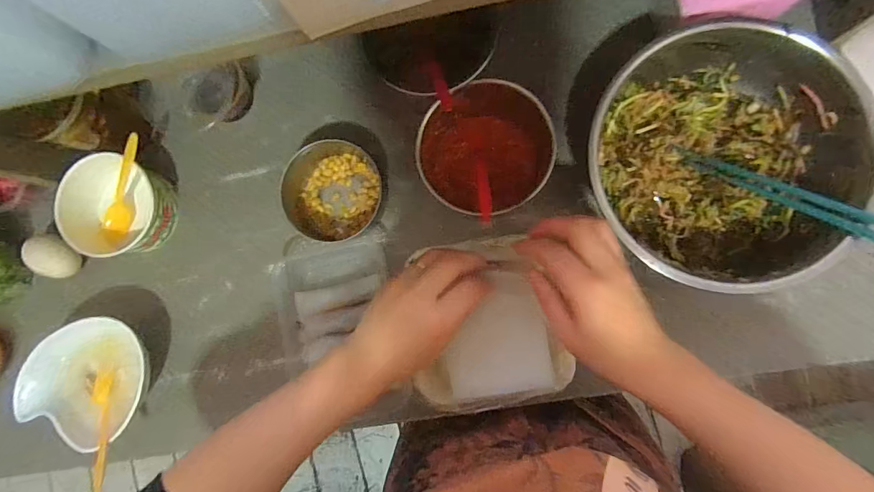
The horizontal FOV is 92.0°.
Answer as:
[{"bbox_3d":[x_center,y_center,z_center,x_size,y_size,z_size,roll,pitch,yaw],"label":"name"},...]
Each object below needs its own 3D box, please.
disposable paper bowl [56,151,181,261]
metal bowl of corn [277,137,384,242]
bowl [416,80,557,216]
[{"bbox_3d":[-0.330,-0.042,0.439,0.091,0.050,0.100,0,87,5],"label":"disposable paper bowl"},{"bbox_3d":[-0.103,-0.060,0.432,0.090,0.043,0.101,-11,86,4],"label":"metal bowl of corn"},{"bbox_3d":[0.051,-0.091,0.388,0.115,0.070,0.129,36,90,5],"label":"bowl"}]

